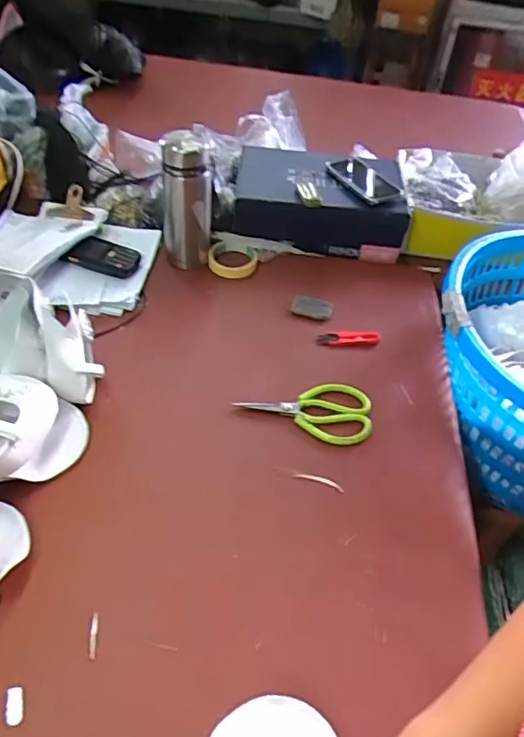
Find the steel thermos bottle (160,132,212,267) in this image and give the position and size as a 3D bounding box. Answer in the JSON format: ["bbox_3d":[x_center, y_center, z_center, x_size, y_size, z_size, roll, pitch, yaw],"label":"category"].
[{"bbox_3d":[-0.129,-0.290,0.987,0.083,0.206,0.077,-1,47,-6],"label":"steel thermos bottle"}]

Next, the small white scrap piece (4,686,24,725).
[{"bbox_3d":[-0.240,0.326,0.554,0.017,0.004,0.034,-9,49,-14],"label":"small white scrap piece"}]

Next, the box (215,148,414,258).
[{"bbox_3d":[0.108,-0.338,1.134,0.330,0.112,0.204,7,47,0],"label":"box"}]

